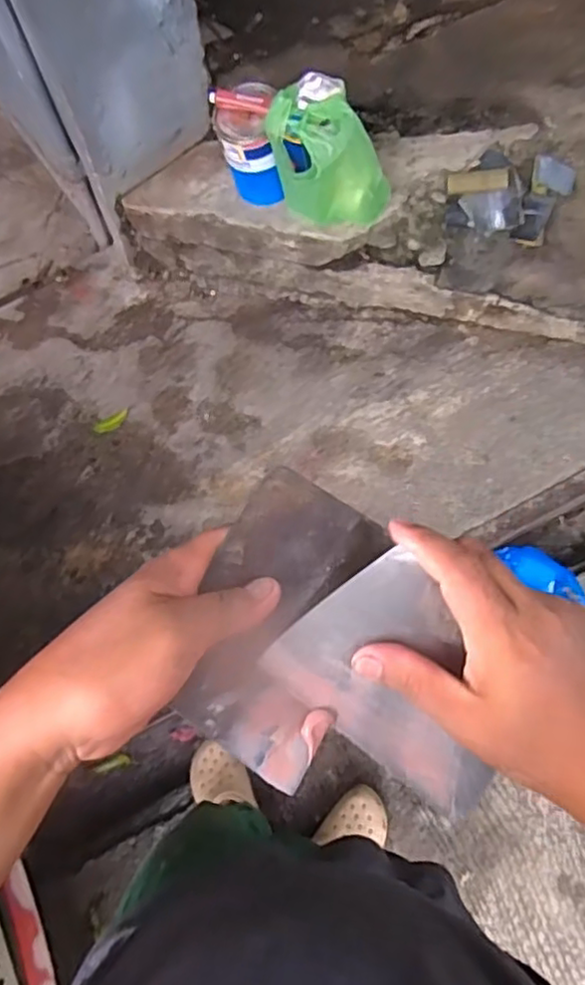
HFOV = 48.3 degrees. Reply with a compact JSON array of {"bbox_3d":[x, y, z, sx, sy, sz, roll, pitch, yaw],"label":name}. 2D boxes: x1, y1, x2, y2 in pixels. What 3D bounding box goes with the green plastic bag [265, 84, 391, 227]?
[{"bbox_3d":[0.085,-0.753,1.480,0.216,0.249,0.220,-37,74,-12],"label":"green plastic bag"}]

